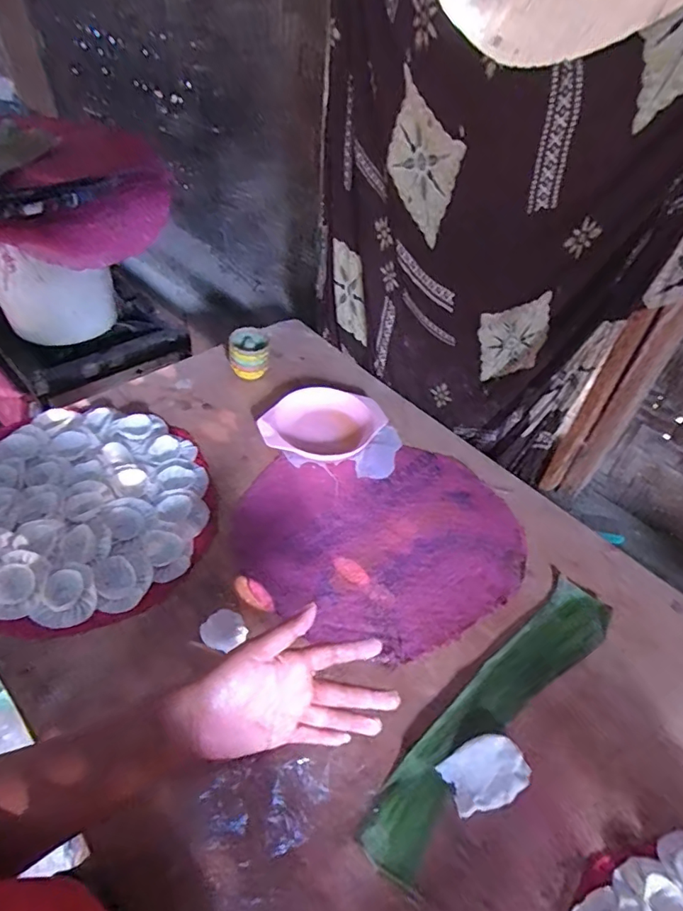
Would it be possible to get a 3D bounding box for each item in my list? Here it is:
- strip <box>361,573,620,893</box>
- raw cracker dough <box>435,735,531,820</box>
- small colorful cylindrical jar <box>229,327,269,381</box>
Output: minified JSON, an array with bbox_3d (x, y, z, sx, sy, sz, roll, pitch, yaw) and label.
[{"bbox_3d":[0.166,0.256,0.532,0.371,0.005,0.070,-33,59,-31],"label":"strip"},{"bbox_3d":[0.134,0.296,0.483,0.075,0.016,0.053,-13,50,-17],"label":"raw cracker dough"},{"bbox_3d":[-0.148,-0.164,0.837,0.059,0.062,0.064,3,47,-3],"label":"small colorful cylindrical jar"}]

